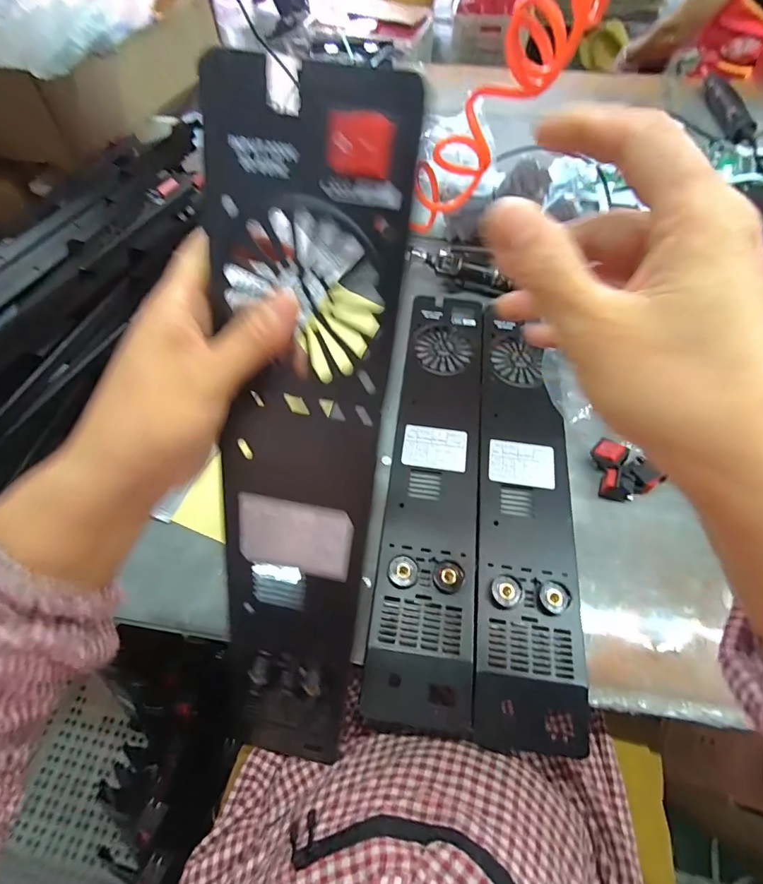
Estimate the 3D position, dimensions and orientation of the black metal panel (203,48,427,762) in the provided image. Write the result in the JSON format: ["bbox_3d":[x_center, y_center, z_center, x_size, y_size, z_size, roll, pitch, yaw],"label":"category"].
[{"bbox_3d":[-0.053,0.050,0.267,0.093,0.446,0.024,13,26,8],"label":"black metal panel"}]

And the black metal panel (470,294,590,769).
[{"bbox_3d":[0.156,0.050,0.458,0.098,0.019,0.468,6,62,5],"label":"black metal panel"}]

